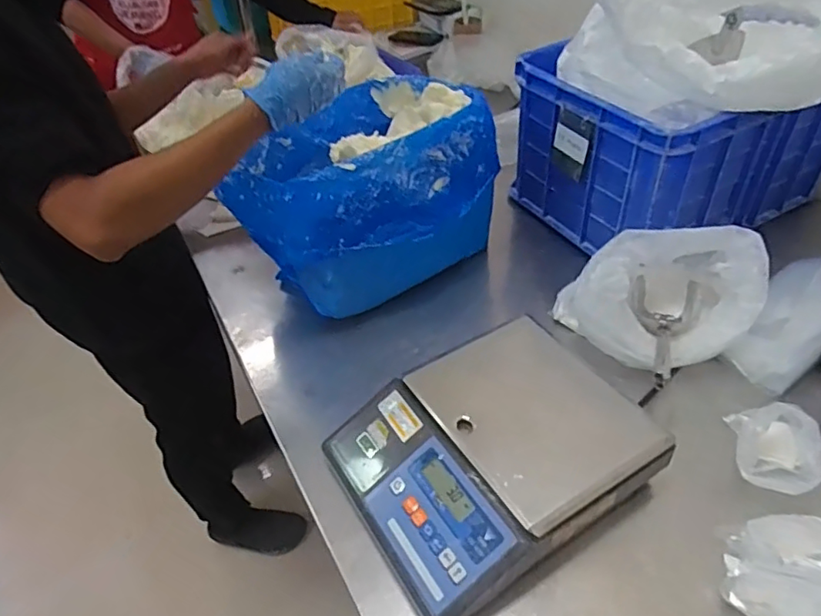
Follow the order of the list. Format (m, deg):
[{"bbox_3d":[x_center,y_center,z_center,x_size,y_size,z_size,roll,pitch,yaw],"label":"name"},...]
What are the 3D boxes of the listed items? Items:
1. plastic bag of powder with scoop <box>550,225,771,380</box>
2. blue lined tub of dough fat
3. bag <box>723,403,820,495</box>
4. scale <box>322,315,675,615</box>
[{"bbox_3d":[0.339,-0.018,0.778,0.246,0.134,0.187,-17,44,-12],"label":"plastic bag of powder with scoop"},{"bbox_3d":[-0.075,-0.175,0.892,0.252,0.256,0.388,32,54,33],"label":"blue lined tub of dough fat"},{"bbox_3d":[0.411,0.156,0.640,0.080,0.078,0.105,13,46,18],"label":"bag"},{"bbox_3d":[0.090,0.167,0.648,0.312,0.093,0.252,-26,47,-20],"label":"scale"}]

